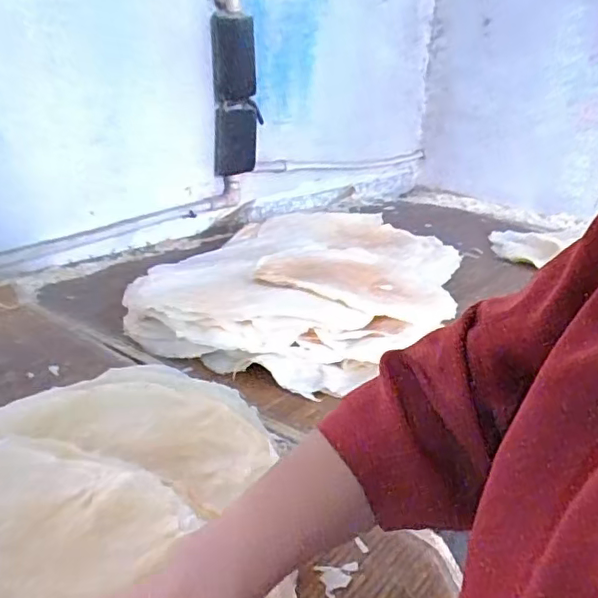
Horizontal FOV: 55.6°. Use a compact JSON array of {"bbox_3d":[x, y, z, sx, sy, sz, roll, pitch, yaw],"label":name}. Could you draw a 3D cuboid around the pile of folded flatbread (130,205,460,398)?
[{"bbox_3d":[0.027,-0.055,1.060,0.484,0.091,0.731,9,22,15],"label":"pile of folded flatbread"}]

